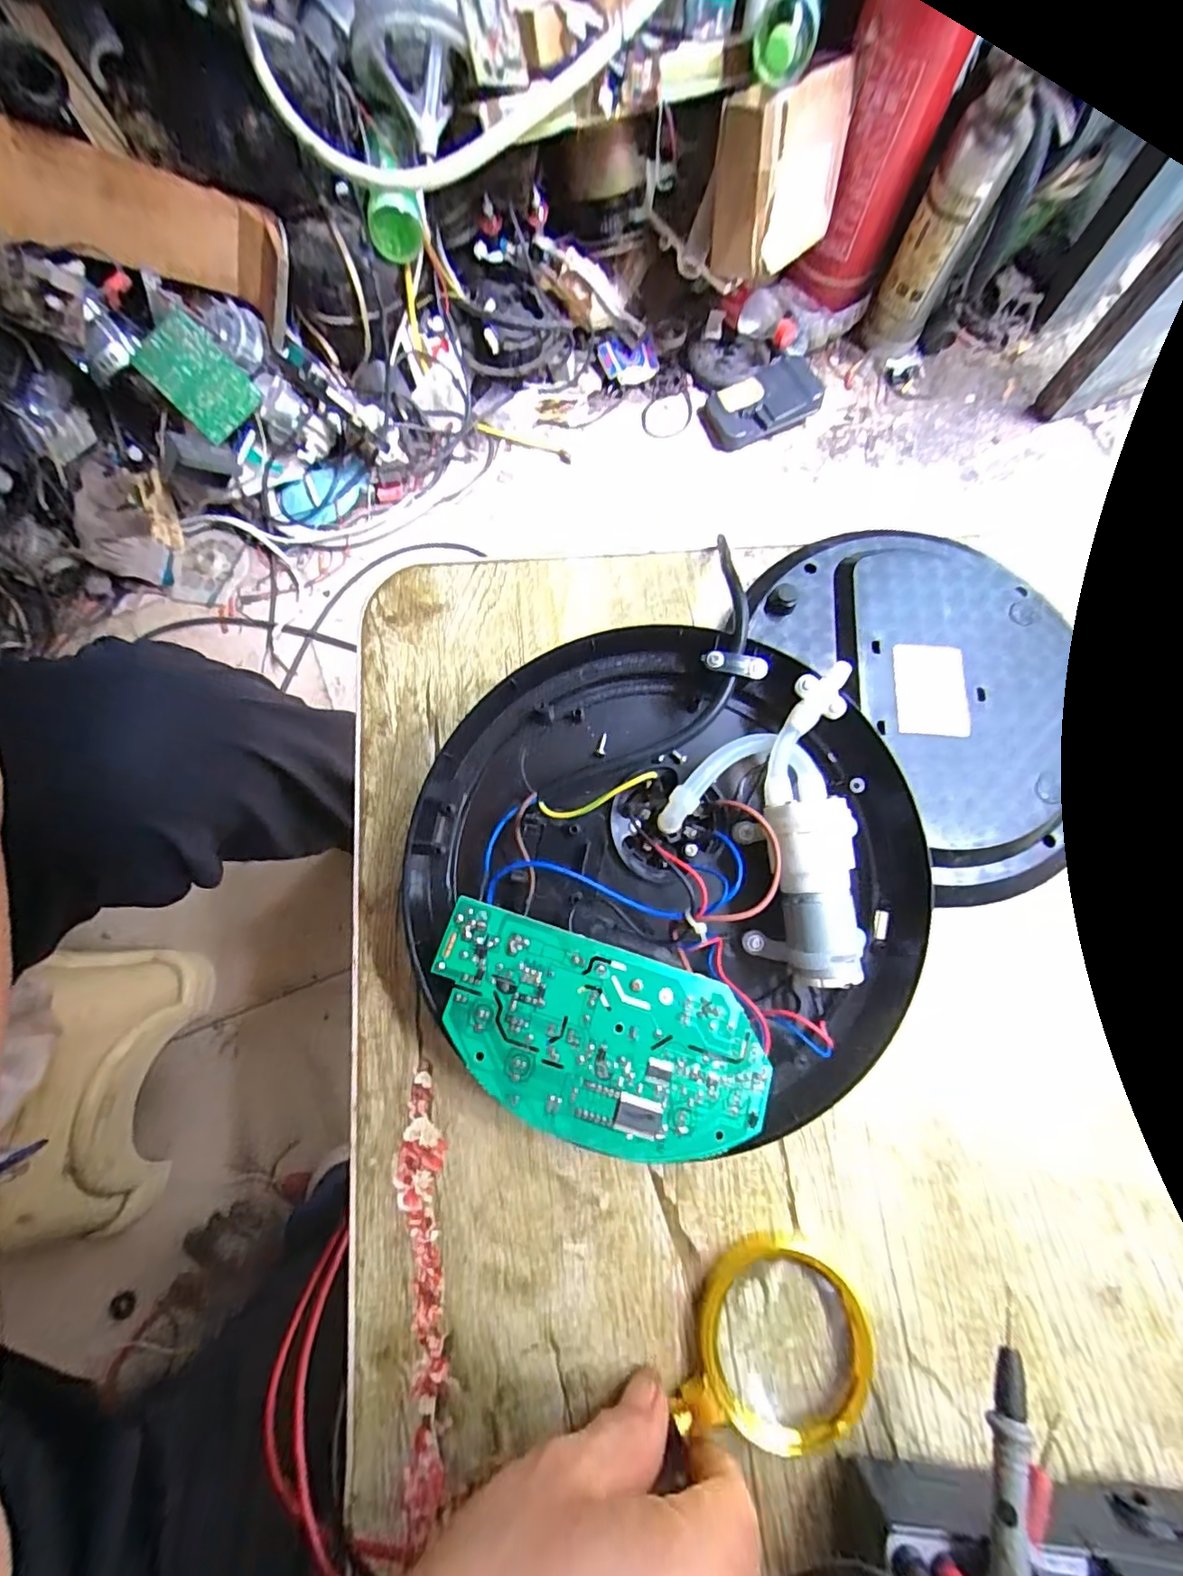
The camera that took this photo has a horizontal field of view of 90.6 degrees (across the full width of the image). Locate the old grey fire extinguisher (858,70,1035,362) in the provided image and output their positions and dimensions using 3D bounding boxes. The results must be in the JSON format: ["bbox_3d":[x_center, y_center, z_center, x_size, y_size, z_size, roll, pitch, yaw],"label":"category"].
[{"bbox_3d":[0.489,-0.778,0.844,0.098,0.301,0.078,30,79,9],"label":"old grey fire extinguisher"}]

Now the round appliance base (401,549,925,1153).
[{"bbox_3d":[0.035,0.041,0.262,0.214,0.057,0.210,0,76,0],"label":"round appliance base"}]

